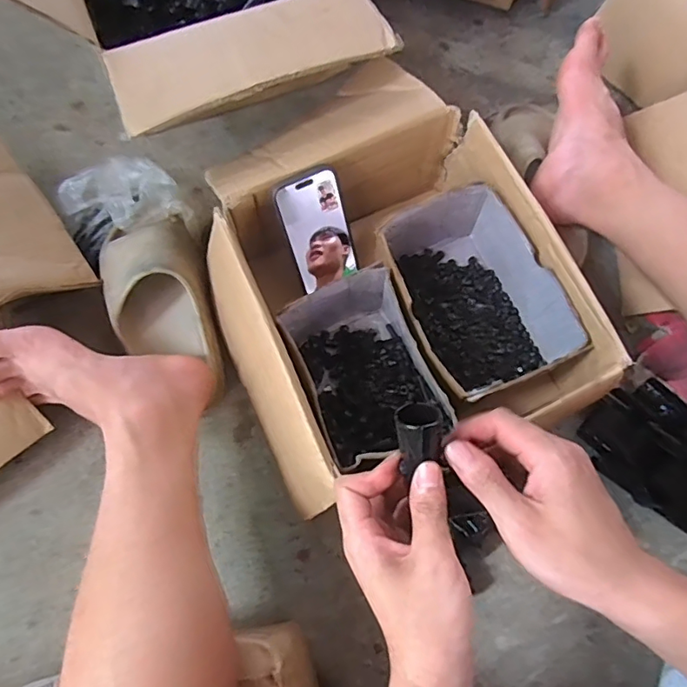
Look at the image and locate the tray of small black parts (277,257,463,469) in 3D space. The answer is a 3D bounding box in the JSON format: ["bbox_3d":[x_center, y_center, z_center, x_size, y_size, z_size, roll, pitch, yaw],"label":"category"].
[{"bbox_3d":[0.015,0.028,0.546,0.121,0.098,0.181,-17,73,-7],"label":"tray of small black parts"}]

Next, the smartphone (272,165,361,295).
[{"bbox_3d":[-0.026,-0.121,0.571,0.071,0.134,0.009,-26,42,-8],"label":"smartphone"}]

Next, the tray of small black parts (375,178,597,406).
[{"bbox_3d":[0.131,-0.046,0.572,0.150,0.103,0.206,-23,74,-9],"label":"tray of small black parts"}]

